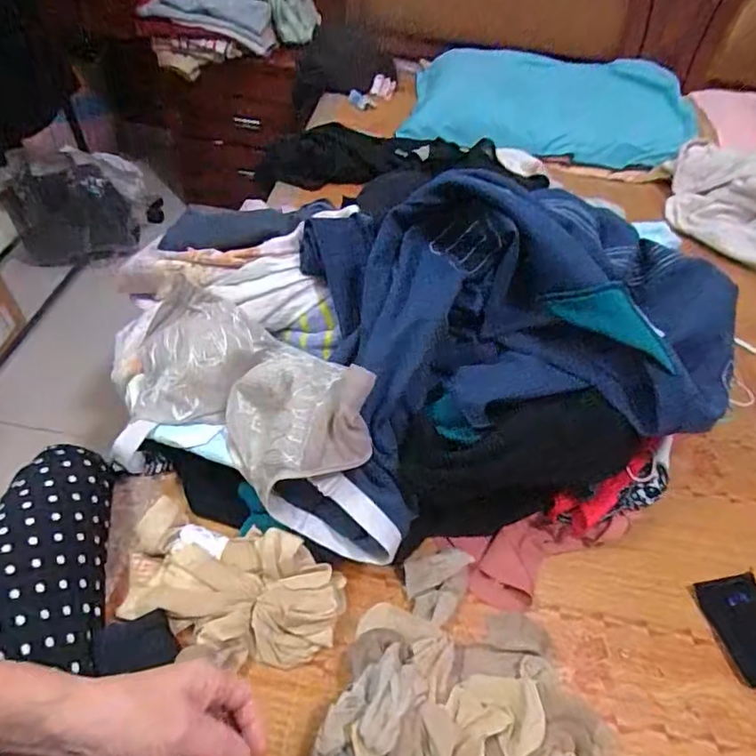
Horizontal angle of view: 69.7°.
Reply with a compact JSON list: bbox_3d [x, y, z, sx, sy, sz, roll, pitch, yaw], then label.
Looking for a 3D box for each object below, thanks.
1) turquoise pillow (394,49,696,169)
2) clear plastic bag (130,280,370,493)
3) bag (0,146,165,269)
[{"bbox_3d":[0.428,-0.712,1.376,0.683,0.095,0.394,7,65,4],"label":"turquoise pillow"},{"bbox_3d":[-0.153,0.017,0.613,0.354,0.080,0.163,28,85,29],"label":"clear plastic bag"},{"bbox_3d":[-0.839,-0.482,1.532,0.411,0.292,0.135,-10,50,-16],"label":"bag"}]

